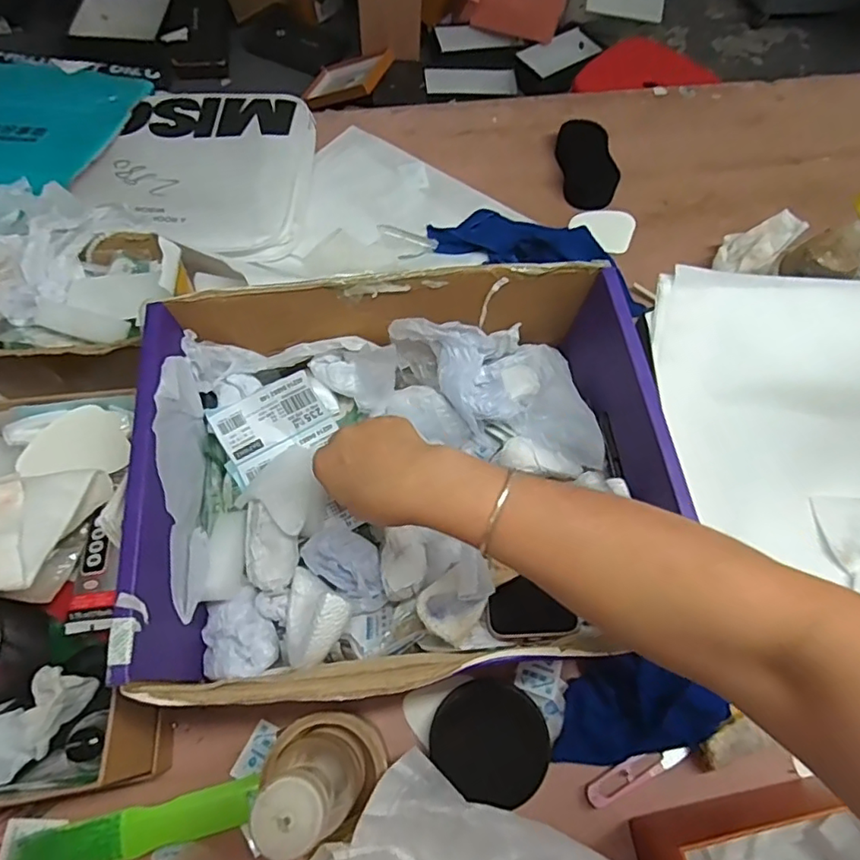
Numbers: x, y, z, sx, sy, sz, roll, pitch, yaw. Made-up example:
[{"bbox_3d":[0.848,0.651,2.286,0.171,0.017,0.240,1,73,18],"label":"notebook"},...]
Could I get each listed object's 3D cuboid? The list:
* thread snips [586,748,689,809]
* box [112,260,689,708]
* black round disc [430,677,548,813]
[{"bbox_3d":[0.173,0.283,0.469,0.097,0.013,0.020,-20,68,-11],"label":"thread snips"},{"bbox_3d":[-0.021,0.032,0.476,0.394,0.120,0.319,-6,66,-5],"label":"box"},{"bbox_3d":[0.051,0.256,0.463,0.088,0.006,0.094,-3,75,11],"label":"black round disc"}]

